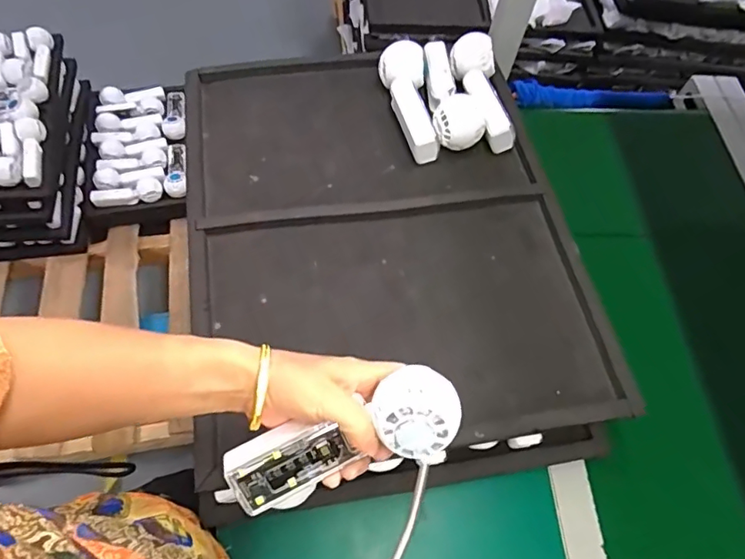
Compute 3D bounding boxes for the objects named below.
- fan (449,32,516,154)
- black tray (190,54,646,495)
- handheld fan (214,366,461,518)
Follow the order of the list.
[{"bbox_3d":[0.137,-0.241,0.654,0.059,0.042,0.162,-2,61,-6],"label":"fan"},{"bbox_3d":[0.019,-0.054,0.577,0.420,0.039,0.483,-7,62,-8],"label":"black tray"},{"bbox_3d":[-0.021,0.117,0.376,0.173,0.042,0.058,-22,102,5],"label":"handheld fan"}]

